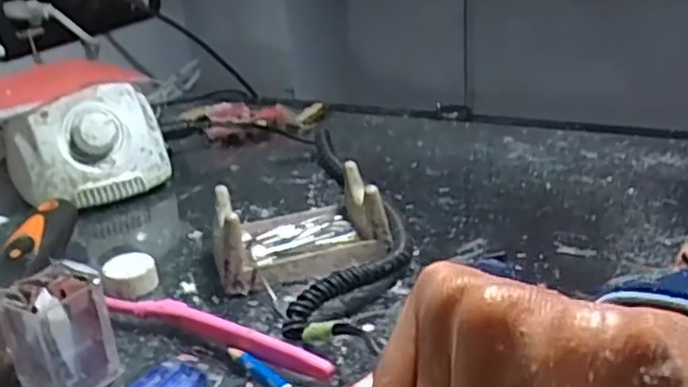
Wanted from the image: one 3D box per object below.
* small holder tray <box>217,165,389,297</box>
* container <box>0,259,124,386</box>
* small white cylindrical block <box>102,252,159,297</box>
[{"bbox_3d":[-0.029,0.017,0.404,0.098,0.043,0.068,-10,25,-11],"label":"small holder tray"},{"bbox_3d":[-0.125,0.062,0.301,0.041,0.051,0.033,-17,27,-24],"label":"container"},{"bbox_3d":[-0.120,0.047,0.383,0.028,0.019,0.025,-12,25,-15],"label":"small white cylindrical block"}]

